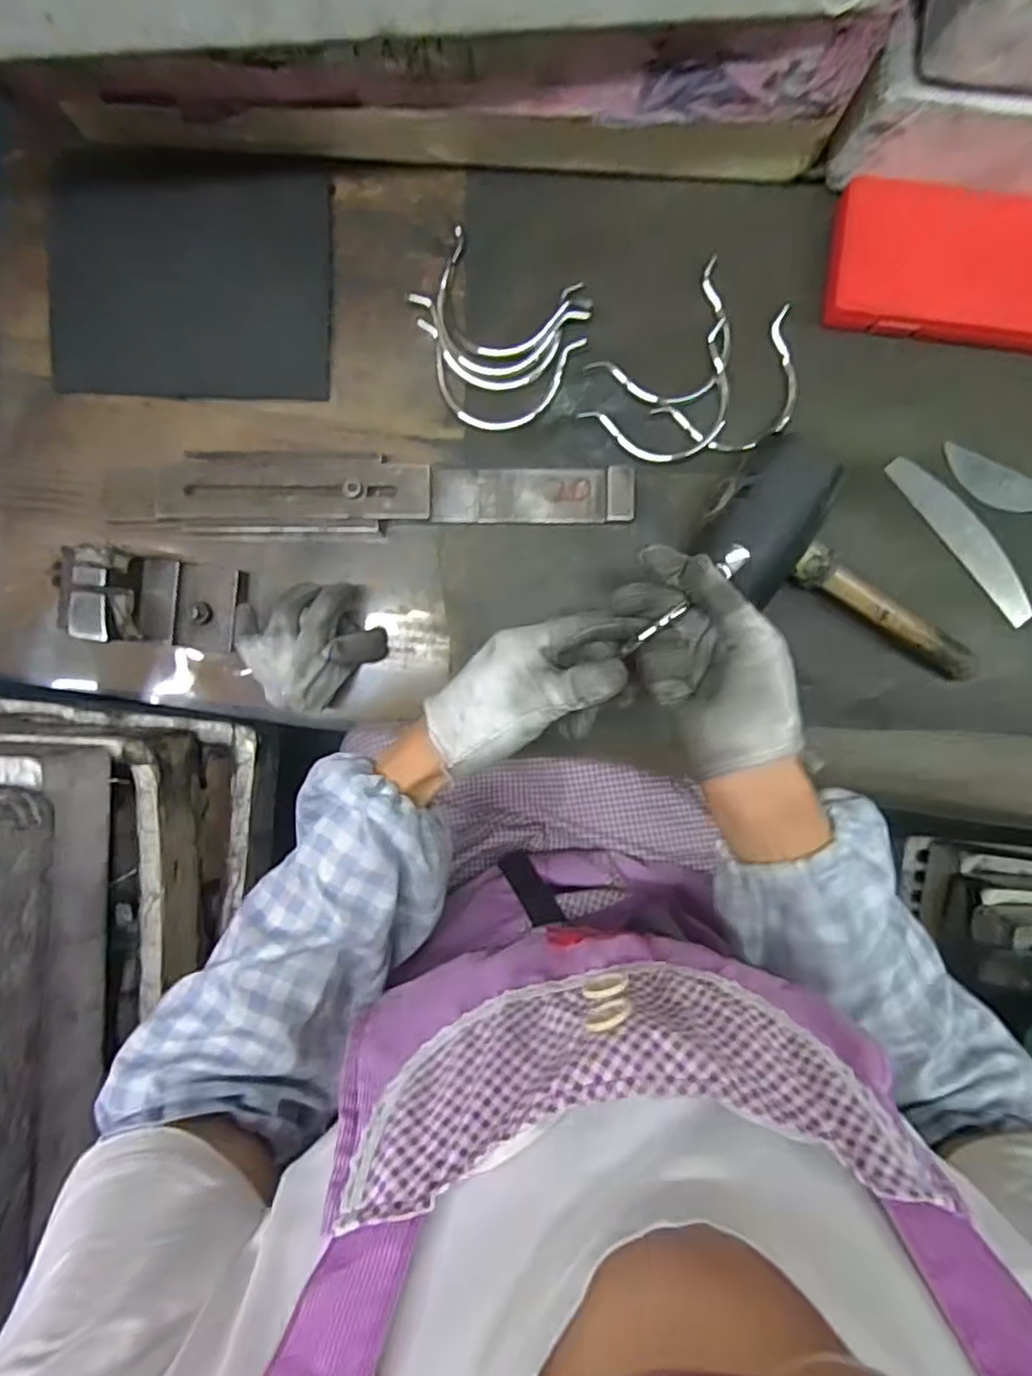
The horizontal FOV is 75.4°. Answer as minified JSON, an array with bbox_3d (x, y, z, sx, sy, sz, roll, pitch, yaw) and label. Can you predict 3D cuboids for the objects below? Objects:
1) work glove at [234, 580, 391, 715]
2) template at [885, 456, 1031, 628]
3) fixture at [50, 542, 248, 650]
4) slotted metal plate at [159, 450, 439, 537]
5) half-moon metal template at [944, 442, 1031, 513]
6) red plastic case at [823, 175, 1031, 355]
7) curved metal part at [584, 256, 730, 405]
[{"bbox_3d":[-0.146,-0.031,0.485,0.088,0.058,0.083,0,92,0],"label":"work glove"},{"bbox_3d":[0.346,-0.117,0.510,0.034,0.007,0.155,-40,91,-5],"label":"template"},{"bbox_3d":[-0.253,-0.061,0.473,0.091,0.080,0.060,8,92,0],"label":"fixture"},{"bbox_3d":[-0.165,-0.144,0.492,0.199,0.010,0.057,1,95,2],"label":"slotted metal plate"},{"bbox_3d":[0.369,-0.155,0.509,0.096,0.007,0.028,24,92,-1],"label":"half-moon metal template"},{"bbox_3d":[0.354,-0.298,0.474,0.248,0.033,0.095,5,92,0],"label":"red plastic case"},{"bbox_3d":[0.121,-0.250,0.495,0.118,0.008,0.069,-40,91,2],"label":"curved metal part"}]

